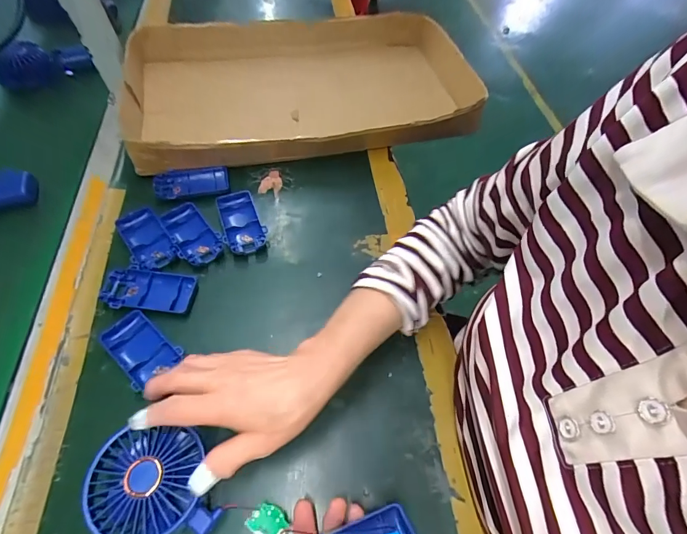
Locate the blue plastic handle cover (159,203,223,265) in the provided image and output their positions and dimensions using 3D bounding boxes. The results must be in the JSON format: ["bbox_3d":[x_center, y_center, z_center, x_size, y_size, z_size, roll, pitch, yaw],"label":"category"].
[{"bbox_3d":[-0.185,-0.042,0.439,0.048,0.012,0.094,-35,66,-22],"label":"blue plastic handle cover"}]

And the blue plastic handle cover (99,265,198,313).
[{"bbox_3d":[-0.210,0.025,0.397,0.094,0.014,0.050,3,58,-1],"label":"blue plastic handle cover"}]

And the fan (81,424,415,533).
[{"bbox_3d":[-0.068,0.183,0.278,0.246,0.040,0.074,11,58,4],"label":"fan"}]

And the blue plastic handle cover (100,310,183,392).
[{"bbox_3d":[-0.204,0.080,0.364,0.077,0.013,0.047,36,63,18],"label":"blue plastic handle cover"}]

